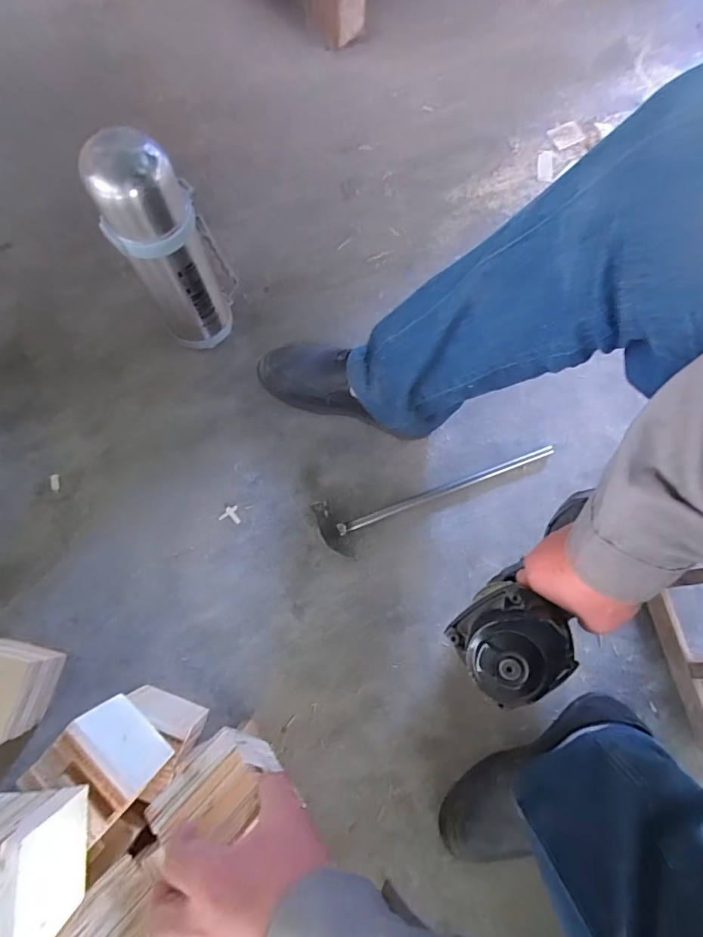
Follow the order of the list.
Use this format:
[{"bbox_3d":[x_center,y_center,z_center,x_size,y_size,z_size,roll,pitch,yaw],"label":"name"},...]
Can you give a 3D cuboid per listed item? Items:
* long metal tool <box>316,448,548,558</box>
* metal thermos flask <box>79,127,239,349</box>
[{"bbox_3d":[0.132,0.041,0.661,0.367,0.027,0.081,-16,76,-5],"label":"long metal tool"},{"bbox_3d":[-0.230,-0.284,0.591,0.097,0.296,0.113,-6,76,-2],"label":"metal thermos flask"}]

